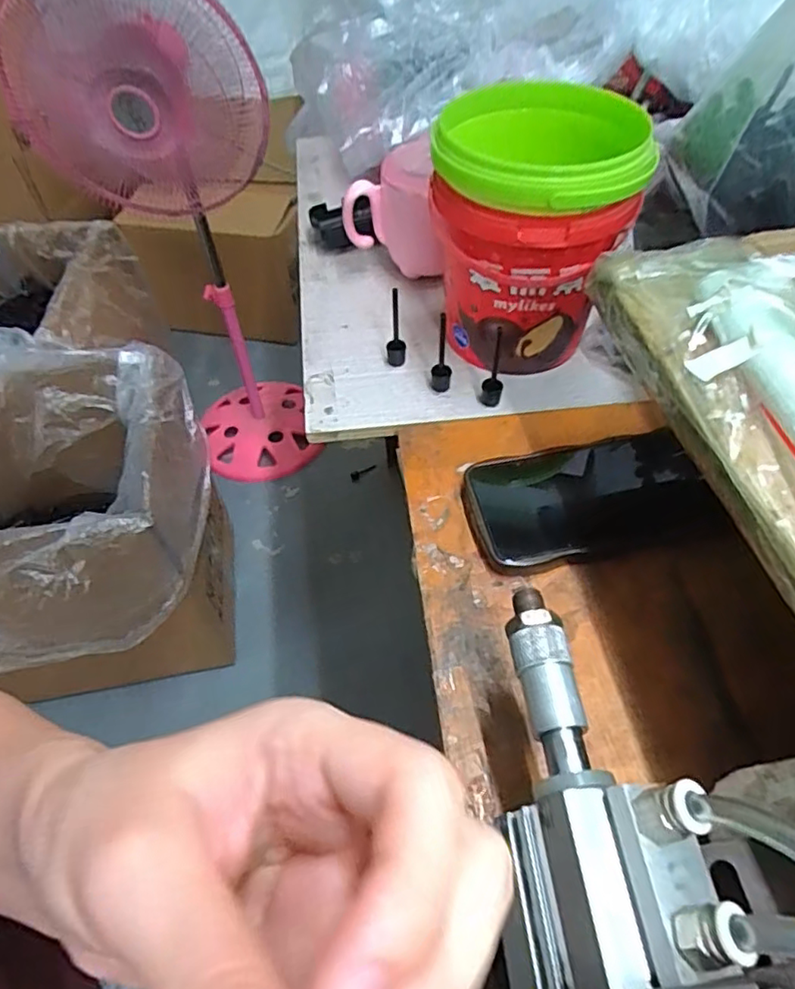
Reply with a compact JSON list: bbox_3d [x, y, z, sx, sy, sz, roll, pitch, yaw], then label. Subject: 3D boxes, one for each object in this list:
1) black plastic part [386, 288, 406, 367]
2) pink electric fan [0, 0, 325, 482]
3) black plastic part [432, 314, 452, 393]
[{"bbox_3d":[-0.002,-0.123,0.447,0.014,0.063,0.015,-2,52,1],"label":"black plastic part"},{"bbox_3d":[-0.368,-0.422,1.092,0.333,0.855,0.367,-12,53,-7],"label":"pink electric fan"},{"bbox_3d":[0.031,-0.099,0.432,0.013,0.056,0.015,2,52,4],"label":"black plastic part"}]

